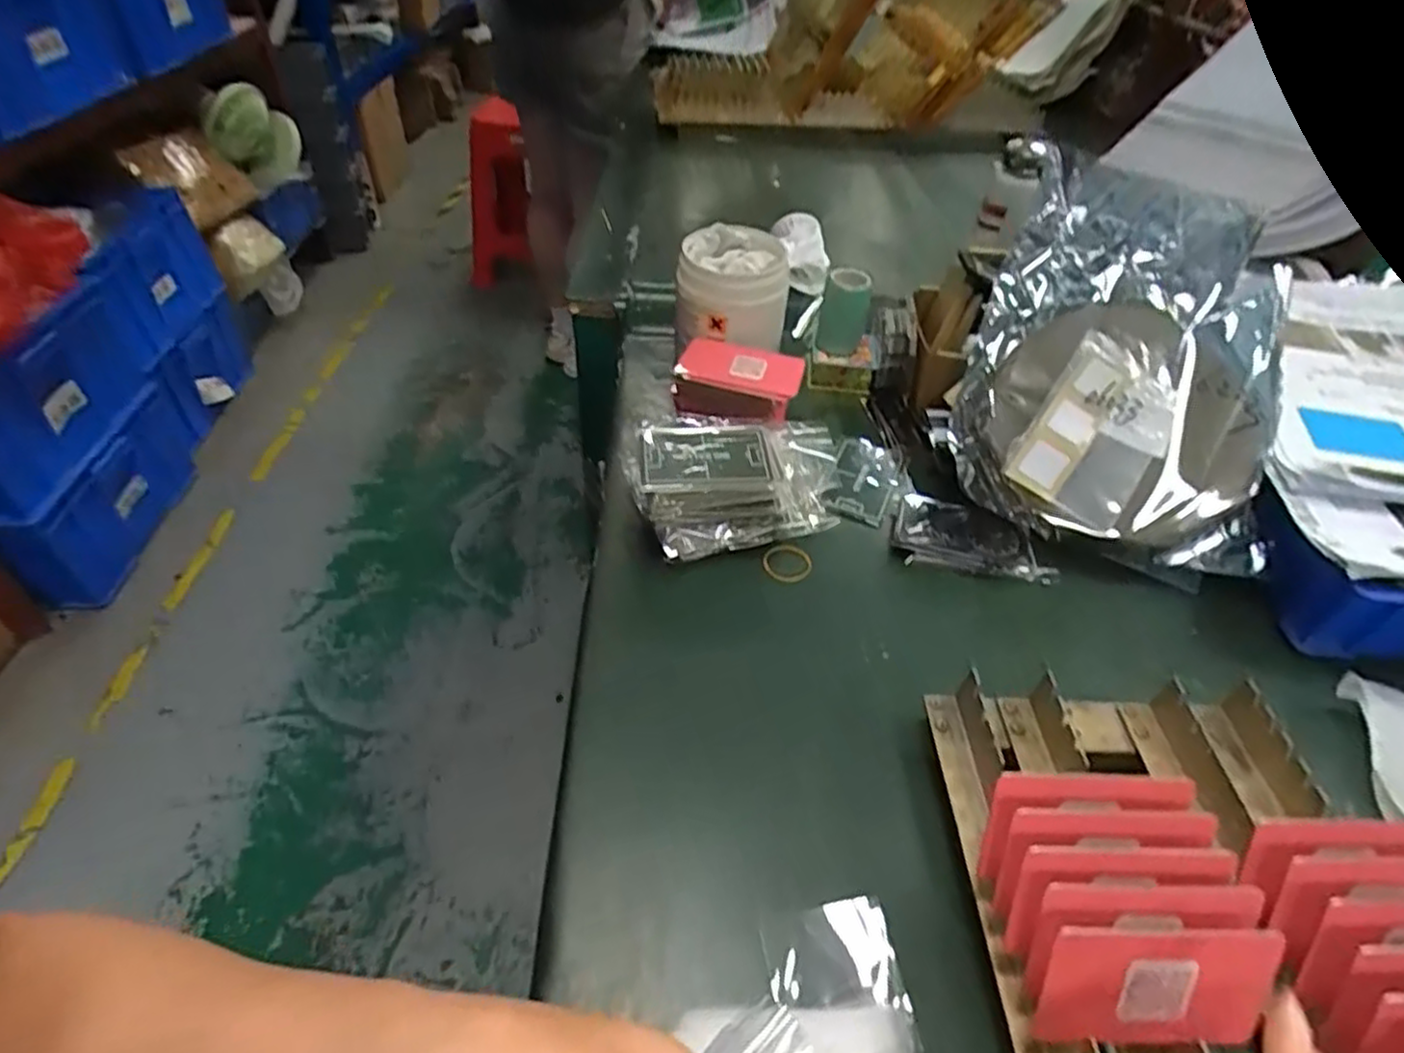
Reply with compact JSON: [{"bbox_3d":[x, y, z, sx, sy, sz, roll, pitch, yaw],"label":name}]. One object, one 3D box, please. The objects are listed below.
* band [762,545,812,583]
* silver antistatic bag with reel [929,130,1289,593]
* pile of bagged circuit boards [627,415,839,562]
[{"bbox_3d":[0.058,0.025,0.494,0.032,0.004,0.032,2,45,-2],"label":"band"},{"bbox_3d":[0.300,-0.119,0.515,0.207,0.071,0.279,14,81,17],"label":"silver antistatic bag with reel"},{"bbox_3d":[0.024,-0.031,0.503,0.135,0.068,0.093,-9,49,-11],"label":"pile of bagged circuit boards"}]

